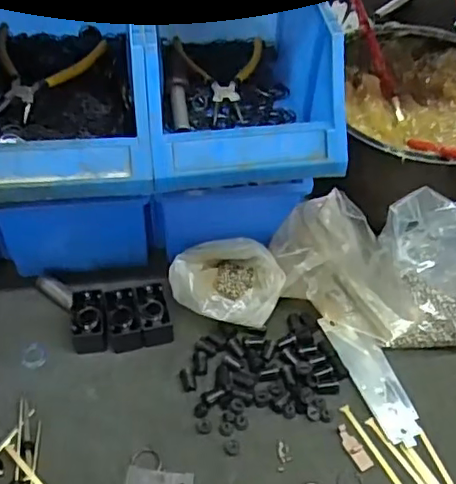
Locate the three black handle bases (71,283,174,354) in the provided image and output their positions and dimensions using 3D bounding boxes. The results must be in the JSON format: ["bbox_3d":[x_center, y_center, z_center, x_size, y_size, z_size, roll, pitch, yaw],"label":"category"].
[{"bbox_3d":[-0.101,0.073,0.553,0.090,0.034,0.057,-6,52,-8],"label":"three black handle bases"}]

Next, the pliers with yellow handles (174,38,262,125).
[{"bbox_3d":[-0.003,-0.165,0.576,0.089,0.010,0.127,-4,51,-7],"label":"pliers with yellow handles"}]

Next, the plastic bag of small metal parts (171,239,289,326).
[{"bbox_3d":[-0.001,0.039,0.570,0.107,0.047,0.087,5,49,2],"label":"plastic bag of small metal parts"}]

